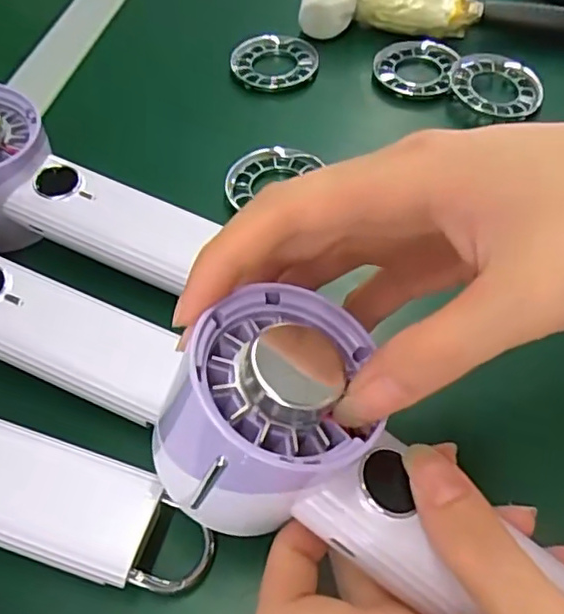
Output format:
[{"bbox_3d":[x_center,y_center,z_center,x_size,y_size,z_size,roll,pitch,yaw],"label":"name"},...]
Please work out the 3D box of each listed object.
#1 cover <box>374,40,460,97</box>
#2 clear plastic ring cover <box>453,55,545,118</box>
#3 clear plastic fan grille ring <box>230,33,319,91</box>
[{"bbox_3d":[0.085,-0.155,0.401,0.050,0.009,0.056,13,56,13],"label":"cover"},{"bbox_3d":[0.132,-0.136,0.382,0.055,0.010,0.051,15,56,14],"label":"clear plastic ring cover"},{"bbox_3d":[-0.005,-0.162,0.409,0.055,0.010,0.053,-2,54,2],"label":"clear plastic fan grille ring"}]

